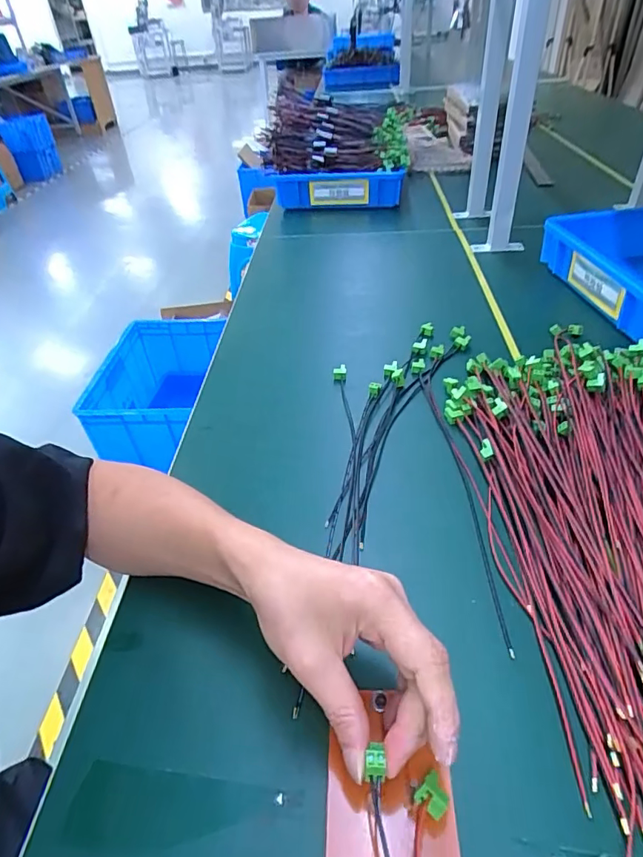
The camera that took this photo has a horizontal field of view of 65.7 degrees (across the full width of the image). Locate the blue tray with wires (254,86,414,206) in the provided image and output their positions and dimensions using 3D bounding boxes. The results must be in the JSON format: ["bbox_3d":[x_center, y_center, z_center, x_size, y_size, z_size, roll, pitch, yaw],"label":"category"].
[{"bbox_3d":[0.033,-0.638,1.158,0.326,0.201,0.249,-4,40,2],"label":"blue tray with wires"}]

